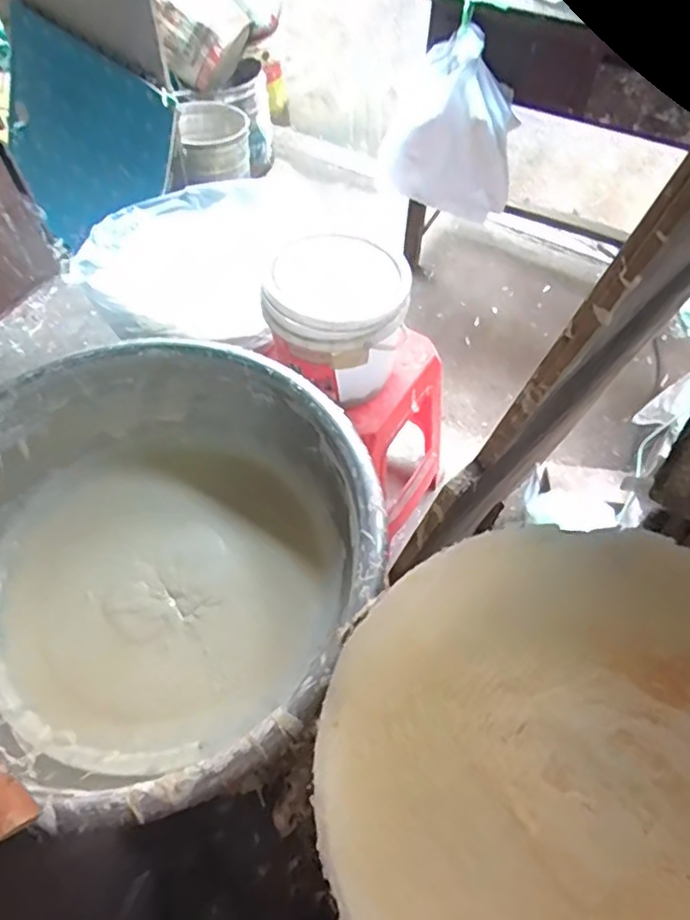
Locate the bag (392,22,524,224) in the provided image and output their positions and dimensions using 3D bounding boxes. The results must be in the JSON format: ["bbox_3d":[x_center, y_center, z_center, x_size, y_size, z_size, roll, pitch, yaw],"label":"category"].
[{"bbox_3d":[0.274,-0.796,1.566,0.281,0.400,0.124,20,62,14],"label":"bag"}]

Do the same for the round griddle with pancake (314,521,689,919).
[{"bbox_3d":[0.161,0.210,0.415,0.344,0.051,0.343,-1,59,2],"label":"round griddle with pancake"}]

